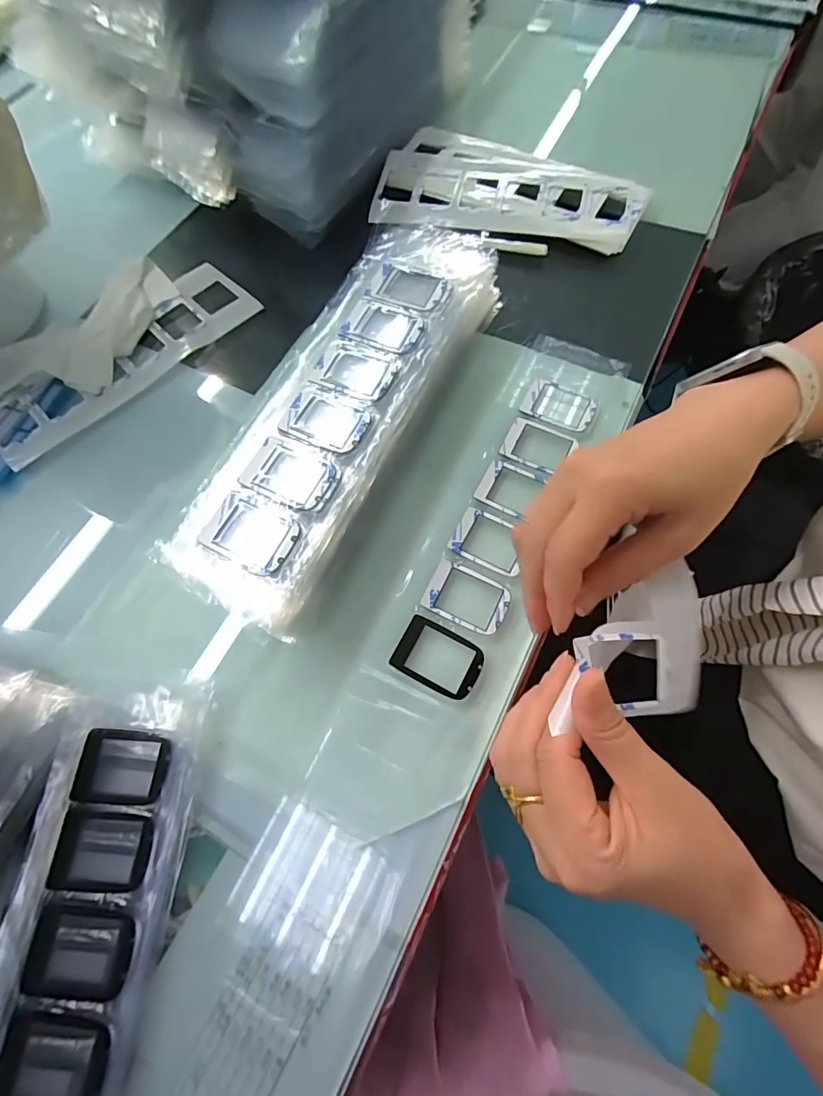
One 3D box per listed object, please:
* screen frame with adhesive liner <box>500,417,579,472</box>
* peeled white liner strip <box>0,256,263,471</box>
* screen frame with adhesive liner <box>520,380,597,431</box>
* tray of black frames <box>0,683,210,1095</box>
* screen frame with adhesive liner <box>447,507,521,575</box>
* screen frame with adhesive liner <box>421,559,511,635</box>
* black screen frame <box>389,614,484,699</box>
[{"bbox_3d":[0.092,-0.074,0.324,0.049,0.004,0.035,24,72,11],"label":"screen frame with adhesive liner"},{"bbox_3d":[-0.256,-0.177,0.376,0.230,0.015,0.118,-42,72,-13],"label":"peeled white liner strip"},{"bbox_3d":[0.110,-0.108,0.337,0.053,0.004,0.035,21,71,11],"label":"screen frame with adhesive liner"},{"bbox_3d":[-0.174,0.227,0.219,0.085,0.013,0.293,2,69,3],"label":"tray of black frames"},{"bbox_3d":[0.052,-0.006,0.299,0.048,0.004,0.035,25,72,12],"label":"screen frame with adhesive liner"},{"bbox_3d":[0.036,0.031,0.286,0.051,0.004,0.036,25,72,12],"label":"screen frame with adhesive liner"},{"bbox_3d":[0.017,0.066,0.273,0.052,0.004,0.037,26,72,12],"label":"black screen frame"}]

